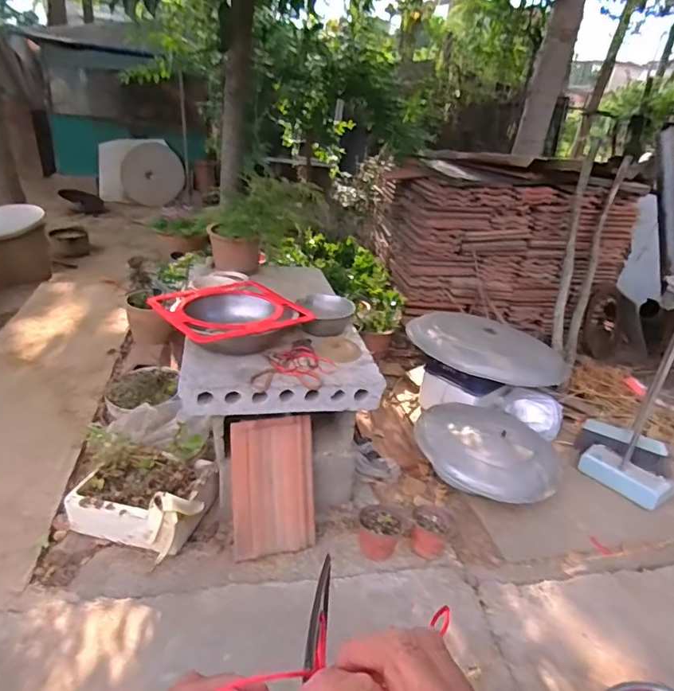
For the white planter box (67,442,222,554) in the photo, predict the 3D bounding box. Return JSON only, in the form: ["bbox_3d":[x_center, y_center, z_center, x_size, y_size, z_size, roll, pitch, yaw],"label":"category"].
[{"bbox_3d":[-0.493,0.382,1.246,0.318,0.118,0.257,11,28,8],"label":"white planter box"}]

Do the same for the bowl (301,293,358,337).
[{"bbox_3d":[-0.026,-0.091,1.417,0.145,0.073,0.140,5,27,-3],"label":"bowl"}]

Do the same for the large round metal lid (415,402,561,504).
[{"bbox_3d":[0.461,0.320,1.502,0.438,0.102,0.349,17,29,20],"label":"large round metal lid"}]

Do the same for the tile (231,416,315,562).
[{"bbox_3d":[-0.155,0.352,1.201,0.204,0.337,0.022,-2,4,-22],"label":"tile"}]

